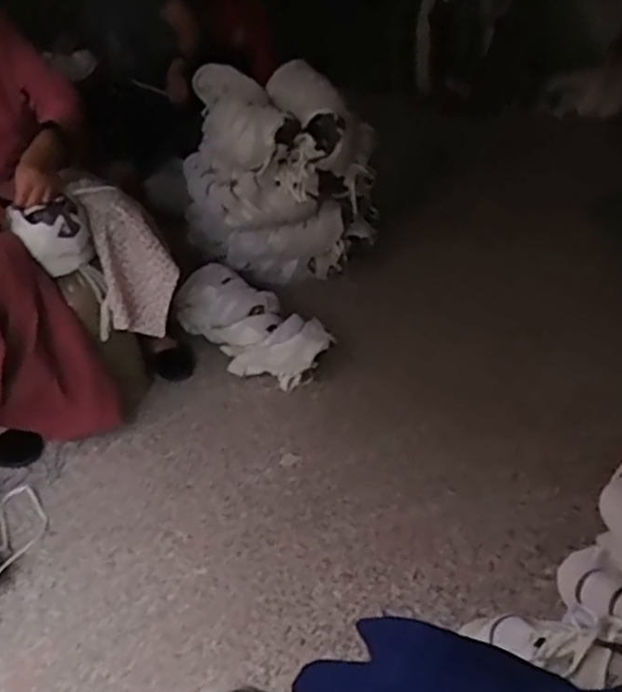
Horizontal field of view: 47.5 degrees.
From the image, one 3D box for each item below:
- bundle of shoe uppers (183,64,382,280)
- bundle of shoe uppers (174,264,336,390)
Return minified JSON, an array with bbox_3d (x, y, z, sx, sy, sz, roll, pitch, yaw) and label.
[{"bbox_3d":[-0.078,-0.455,1.883,0.495,0.448,0.411,-5,37,2],"label":"bundle of shoe uppers"},{"bbox_3d":[-0.143,-0.048,1.616,0.167,0.144,0.402,-32,43,-29],"label":"bundle of shoe uppers"}]

